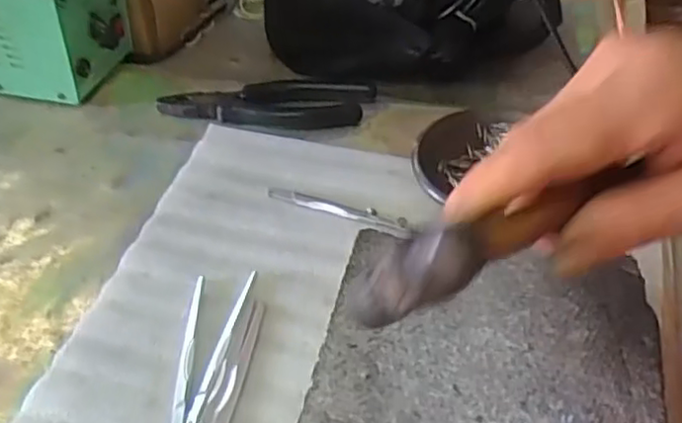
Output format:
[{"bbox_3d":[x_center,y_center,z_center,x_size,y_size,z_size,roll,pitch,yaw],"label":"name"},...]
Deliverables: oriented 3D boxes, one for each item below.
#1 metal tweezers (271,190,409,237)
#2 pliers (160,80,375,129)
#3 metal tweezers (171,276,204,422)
[{"bbox_3d":[-0.002,0.000,0.442,0.101,0.006,0.011,14,48,20],"label":"metal tweezers"},{"bbox_3d":[-0.058,-0.085,0.518,0.163,0.015,0.051,1,46,4],"label":"pliers"},{"bbox_3d":[-0.086,0.078,0.370,0.008,0.004,0.102,-5,45,2],"label":"metal tweezers"}]

